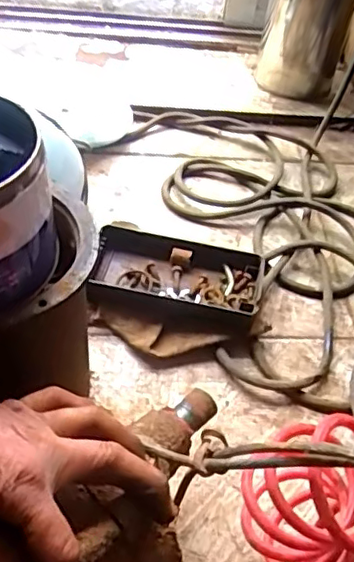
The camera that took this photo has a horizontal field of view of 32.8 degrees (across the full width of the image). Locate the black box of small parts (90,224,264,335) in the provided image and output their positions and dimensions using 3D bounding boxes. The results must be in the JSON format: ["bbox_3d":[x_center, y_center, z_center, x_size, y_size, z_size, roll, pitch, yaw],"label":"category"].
[{"bbox_3d":[-0.005,0.004,0.626,0.174,0.041,0.104,14,48,5],"label":"black box of small parts"}]

